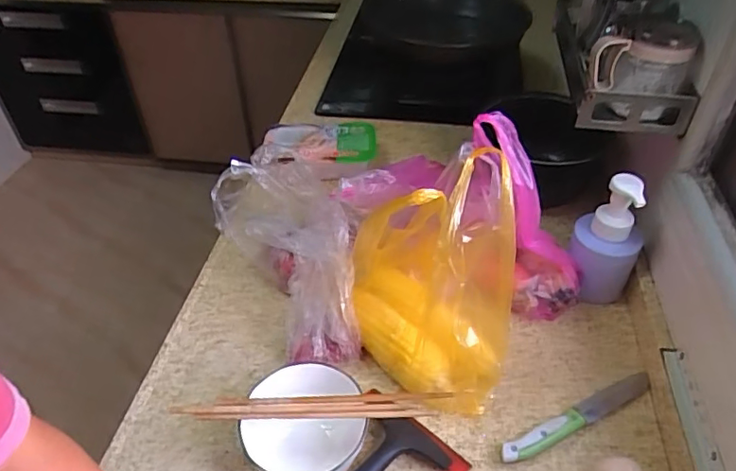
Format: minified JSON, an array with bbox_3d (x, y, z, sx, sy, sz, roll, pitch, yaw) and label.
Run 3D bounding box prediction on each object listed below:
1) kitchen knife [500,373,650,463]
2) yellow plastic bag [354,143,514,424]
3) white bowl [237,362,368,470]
[{"bbox_3d":[0.227,0.195,0.597,0.198,0.018,0.024,-20,45,-19],"label":"kitchen knife"},{"bbox_3d":[0.068,0.058,0.586,0.162,0.242,0.154,-2,42,0],"label":"yellow plastic bag"},{"bbox_3d":[-0.058,0.199,0.568,0.121,0.069,0.110,-1,42,1],"label":"white bowl"}]

